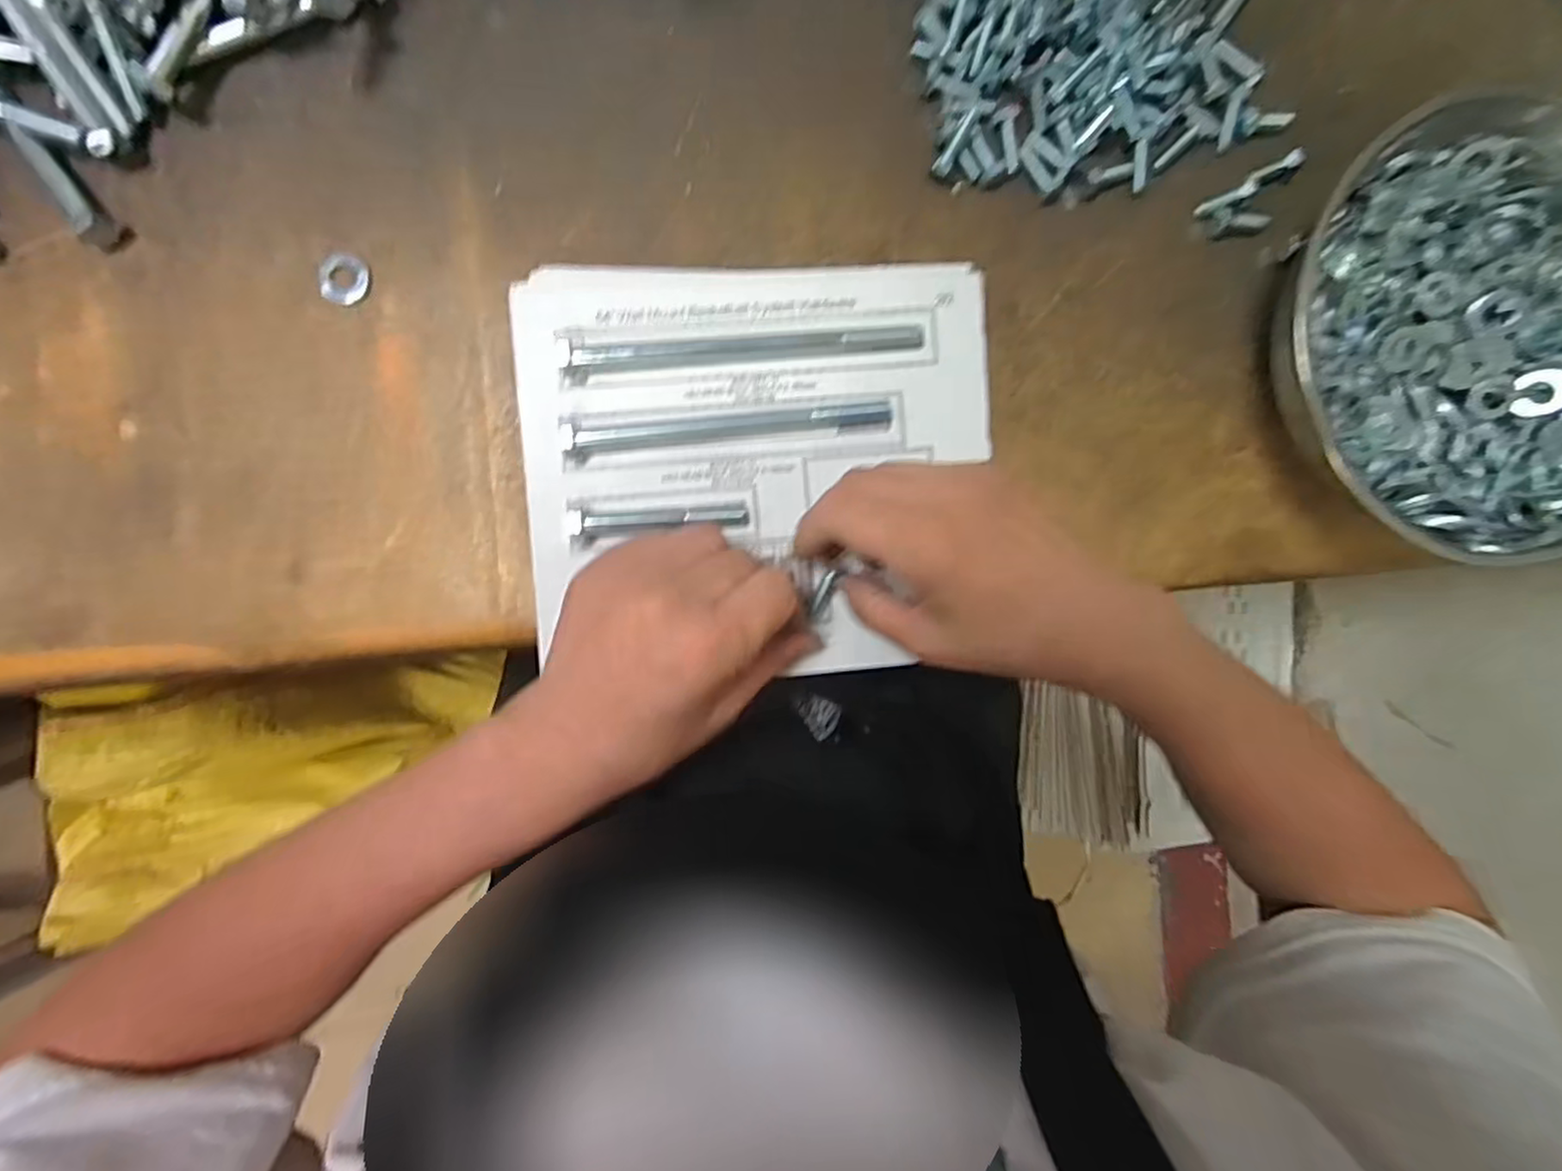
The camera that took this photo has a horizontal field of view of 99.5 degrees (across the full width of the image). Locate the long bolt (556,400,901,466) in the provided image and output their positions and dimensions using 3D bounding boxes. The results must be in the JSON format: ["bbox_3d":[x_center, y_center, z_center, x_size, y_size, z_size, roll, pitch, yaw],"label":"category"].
[{"bbox_3d":[-0.024,-0.074,0.316,0.156,0.010,0.018,-4,92,-5],"label":"long bolt"}]

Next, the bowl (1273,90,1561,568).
[{"bbox_3d":[0.346,-0.122,0.341,0.213,0.063,0.212,0,92,-5],"label":"bowl"}]

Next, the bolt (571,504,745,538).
[{"bbox_3d":[-0.058,-0.032,0.313,0.083,0.008,0.011,-4,92,-5],"label":"bolt"}]

